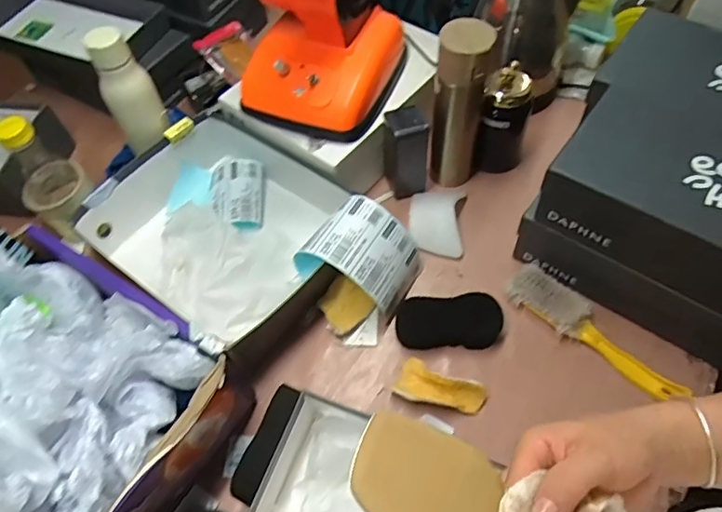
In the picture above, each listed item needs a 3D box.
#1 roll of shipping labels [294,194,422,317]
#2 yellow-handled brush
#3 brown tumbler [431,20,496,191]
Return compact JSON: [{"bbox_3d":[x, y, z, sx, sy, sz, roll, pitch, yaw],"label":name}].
[{"bbox_3d":[-0.001,0.001,0.675,0.136,0.101,0.104,23,62,17],"label":"roll of shipping labels"},{"bbox_3d":[0.280,0.086,0.645,0.213,0.038,0.057,35,66,22],"label":"yellow-handled brush"},{"bbox_3d":[0.128,-0.191,0.695,0.063,0.243,0.054,8,59,9],"label":"brown tumbler"}]

